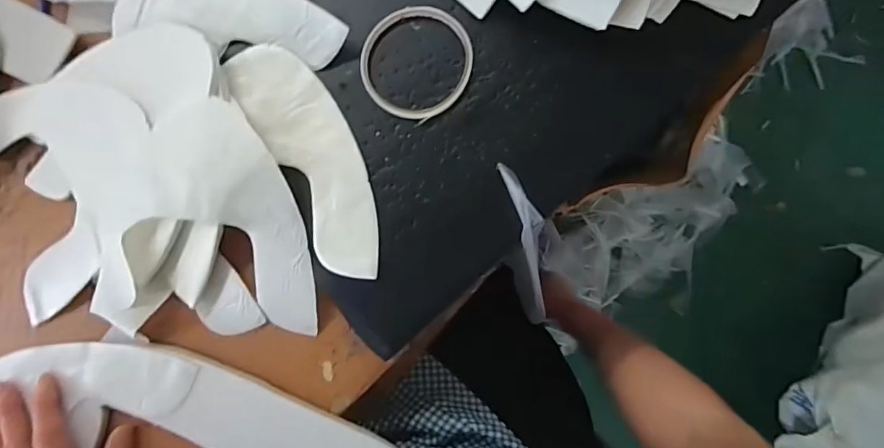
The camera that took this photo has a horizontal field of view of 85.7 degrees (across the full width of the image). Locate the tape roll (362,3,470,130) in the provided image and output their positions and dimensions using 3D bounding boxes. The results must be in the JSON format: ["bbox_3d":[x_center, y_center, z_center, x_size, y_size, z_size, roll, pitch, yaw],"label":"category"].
[{"bbox_3d":[-0.020,-0.124,0.365,0.085,0.011,0.089,0,87,6],"label":"tape roll"}]

